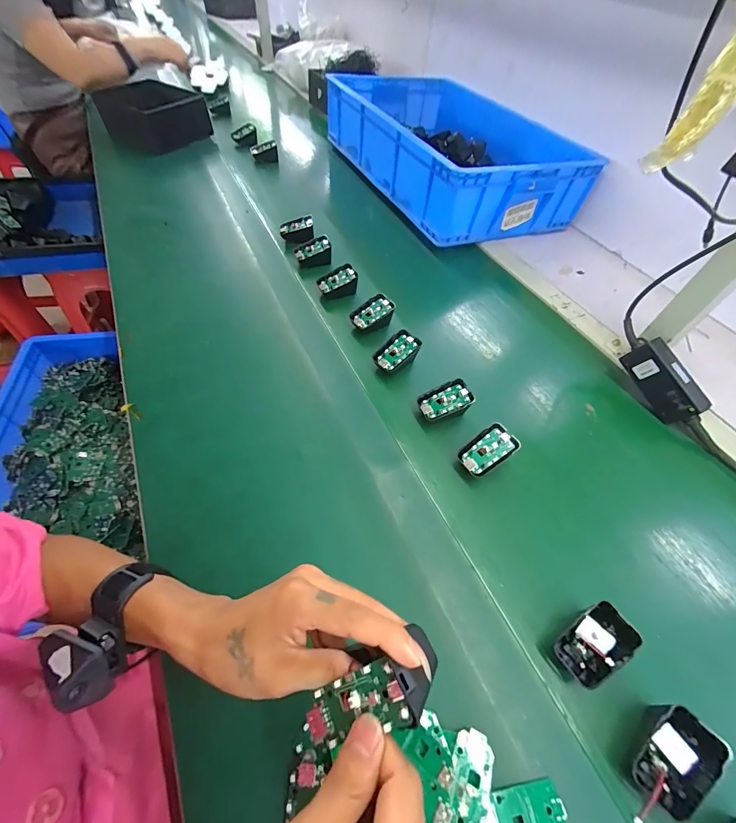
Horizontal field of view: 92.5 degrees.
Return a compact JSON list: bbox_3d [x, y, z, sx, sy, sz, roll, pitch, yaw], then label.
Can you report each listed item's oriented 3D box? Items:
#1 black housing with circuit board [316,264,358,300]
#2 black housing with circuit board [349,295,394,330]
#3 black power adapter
[{"bbox_3d":[-0.054,-0.223,0.613,0.066,0.042,0.043,-16,56,-19],"label":"black housing with circuit board"},{"bbox_3d":[0.005,-0.154,0.571,0.070,0.044,0.045,-19,59,-17],"label":"black housing with circuit board"},{"bbox_3d":[0.416,-0.042,0.498,0.030,0.049,0.113,-21,76,-18],"label":"black power adapter"}]

